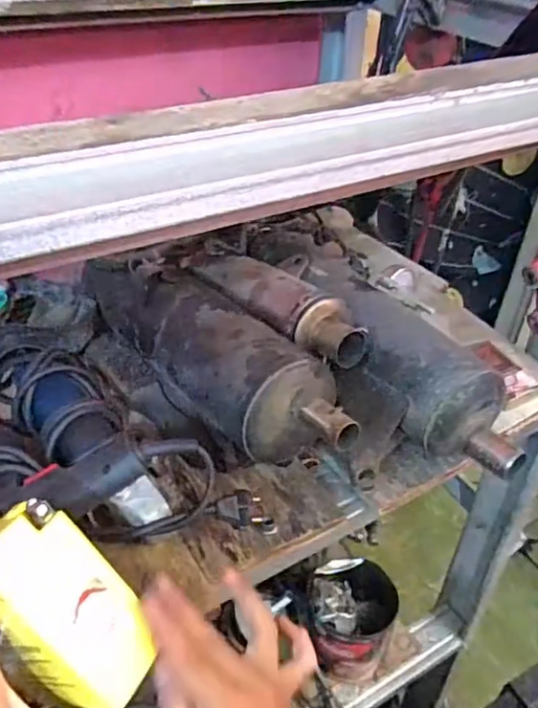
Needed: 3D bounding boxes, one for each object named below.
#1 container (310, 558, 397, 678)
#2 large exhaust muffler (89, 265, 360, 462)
[{"bbox_3d":[0.135,0.444,1.022,0.142,0.154,0.155,17,41,17],"label":"container"},{"bbox_3d":[-0.069,-0.009,0.643,0.099,0.111,0.407,-26,47,-31],"label":"large exhaust muffler"}]

